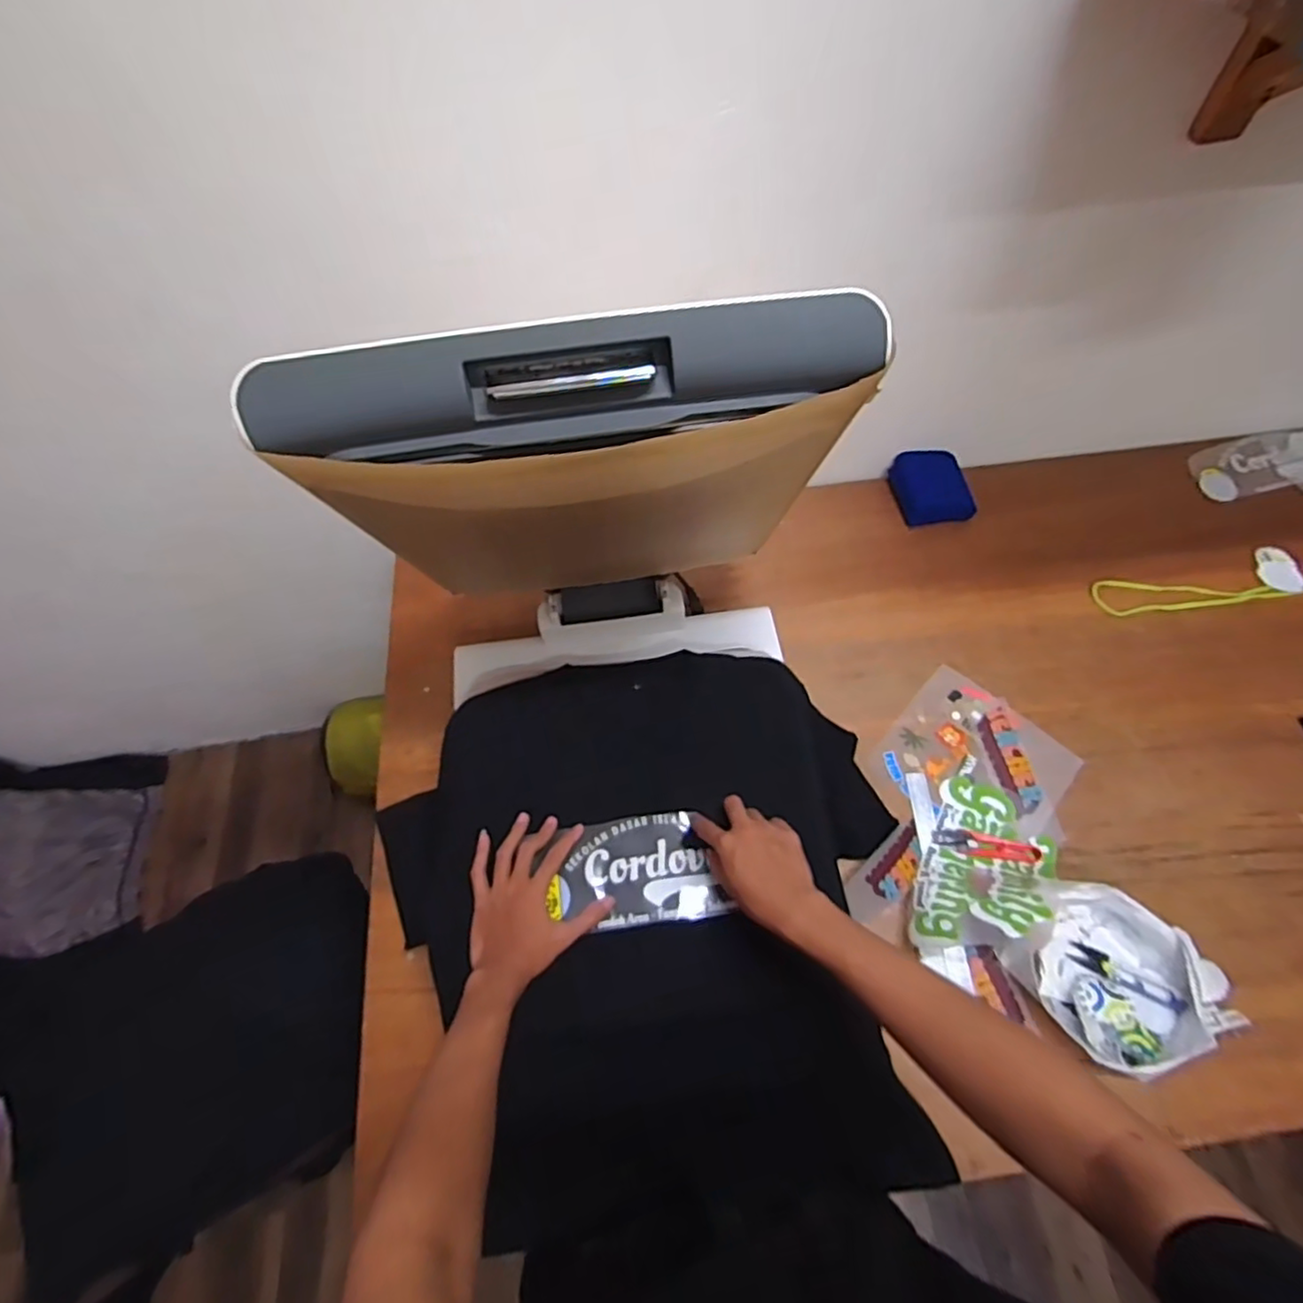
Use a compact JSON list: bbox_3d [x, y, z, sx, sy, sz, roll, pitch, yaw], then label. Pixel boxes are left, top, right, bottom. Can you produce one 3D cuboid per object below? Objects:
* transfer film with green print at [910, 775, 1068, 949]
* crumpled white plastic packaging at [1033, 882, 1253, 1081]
[{"bbox_3d":[0.401,0.251,0.748,0.143,0.072,0.219,24,66,12],"label":"transfer film with green print"},{"bbox_3d":[0.511,0.361,0.703,0.216,0.049,0.159,34,68,17],"label":"crumpled white plastic packaging"}]

